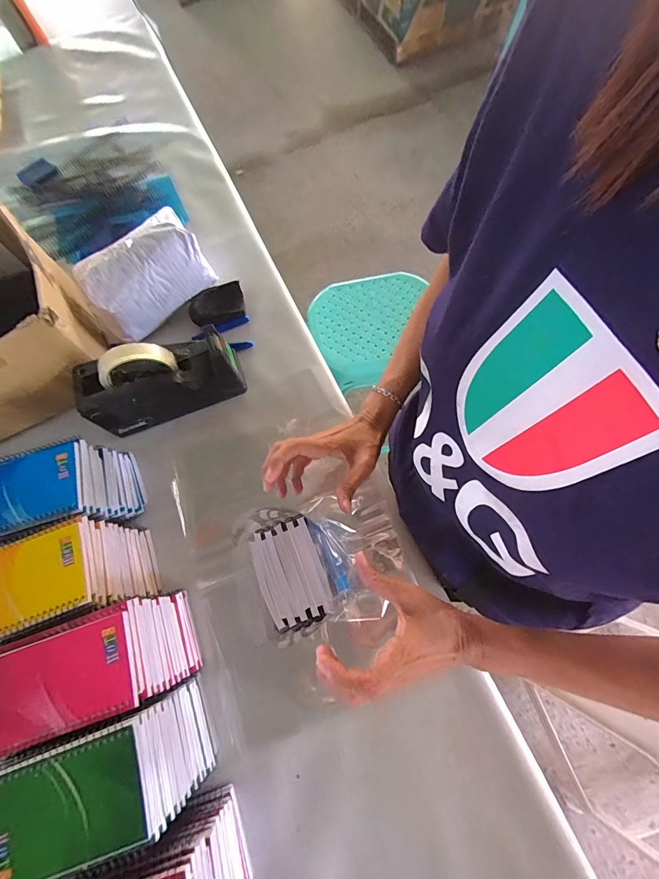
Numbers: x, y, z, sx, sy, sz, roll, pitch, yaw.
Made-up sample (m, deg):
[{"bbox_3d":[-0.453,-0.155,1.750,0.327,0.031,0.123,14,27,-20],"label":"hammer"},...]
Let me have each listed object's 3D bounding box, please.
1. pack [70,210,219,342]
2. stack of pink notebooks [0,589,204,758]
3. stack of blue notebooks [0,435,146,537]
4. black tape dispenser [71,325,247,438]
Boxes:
[{"bbox_3d":[-0.279,-0.250,0.574,0.176,0.098,0.102,-37,72,-8],"label":"pack"},{"bbox_3d":[-0.235,0.234,0.394,0.143,0.115,0.091,-22,70,-3],"label":"stack of pink notebooks"},{"bbox_3d":[-0.334,0.071,0.465,0.143,0.112,0.102,-21,70,-3],"label":"stack of blue notebooks"},{"bbox_3d":[-0.233,-0.088,0.516,0.204,0.115,0.078,-22,70,-3],"label":"black tape dispenser"}]

